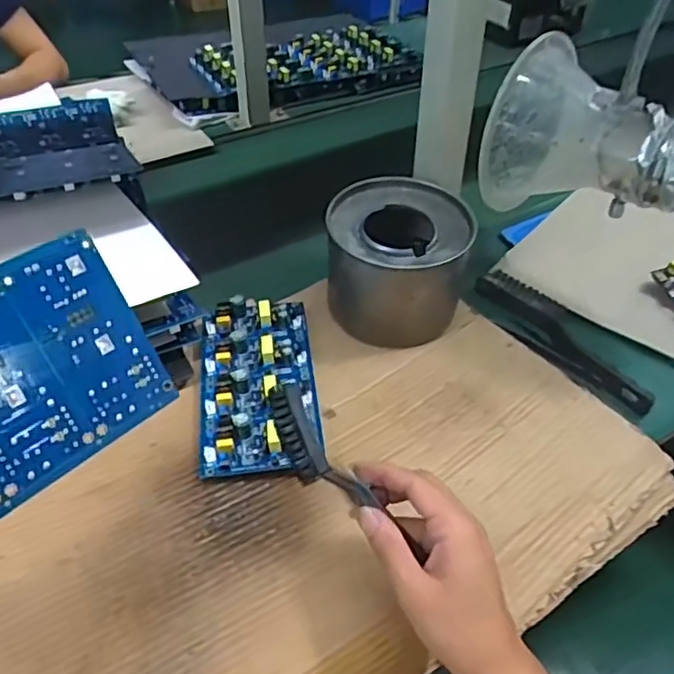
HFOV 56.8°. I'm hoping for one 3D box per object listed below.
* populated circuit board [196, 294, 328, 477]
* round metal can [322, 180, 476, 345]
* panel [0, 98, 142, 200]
[{"bbox_3d":[-0.073,0.037,0.570,0.104,0.031,0.187,-5,46,-7],"label":"populated circuit board"},{"bbox_3d":[0.060,-0.076,0.630,0.134,0.104,0.141,1,46,-1],"label":"round metal can"},{"bbox_3d":[-0.346,-0.217,0.715,0.198,0.027,0.197,-20,48,-21],"label":"panel"}]

